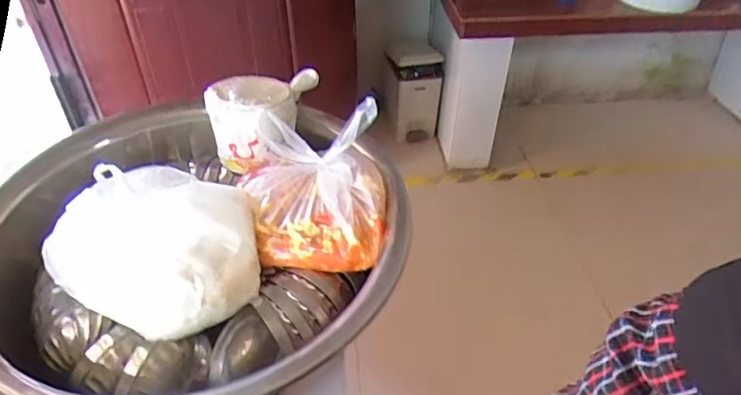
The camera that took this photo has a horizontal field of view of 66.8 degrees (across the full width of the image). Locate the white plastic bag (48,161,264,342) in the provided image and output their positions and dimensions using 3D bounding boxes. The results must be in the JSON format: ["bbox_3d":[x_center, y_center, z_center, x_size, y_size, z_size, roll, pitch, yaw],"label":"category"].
[{"bbox_3d":[-0.263,0.048,0.720,0.257,0.084,0.227,12,41,15],"label":"white plastic bag"}]

